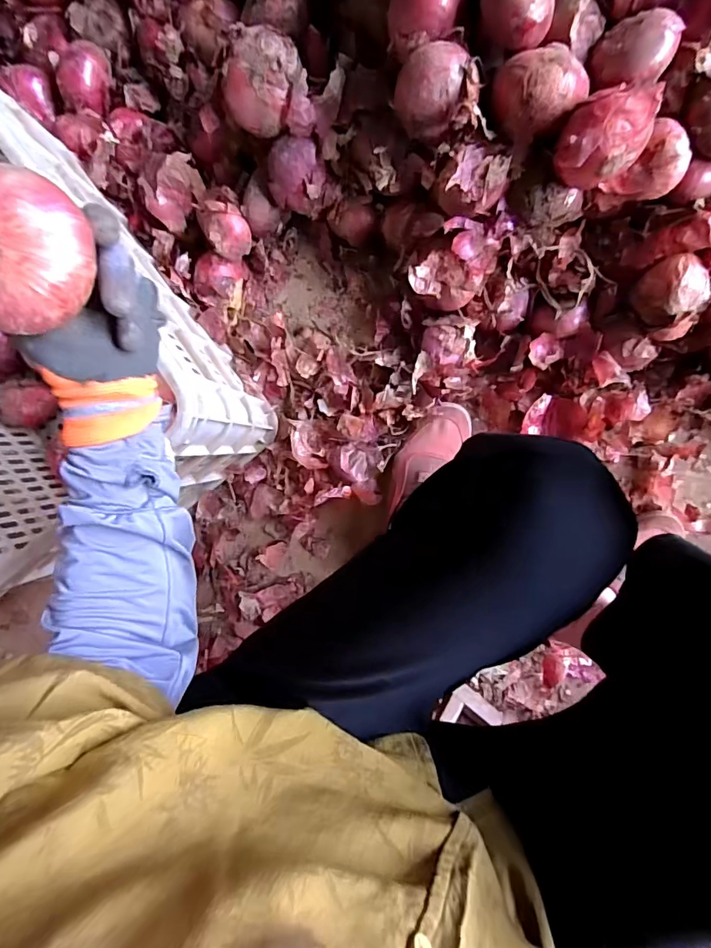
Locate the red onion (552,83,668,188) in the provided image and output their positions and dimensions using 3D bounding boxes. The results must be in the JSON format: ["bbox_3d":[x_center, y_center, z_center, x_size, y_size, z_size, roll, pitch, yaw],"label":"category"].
[{"bbox_3d":[0.243,-0.326,0.467,0.086,0.074,0.064,4,93,8],"label":"red onion"}]

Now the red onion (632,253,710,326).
[{"bbox_3d":[0.362,-0.212,0.547,0.066,0.058,0.066,0,92,8],"label":"red onion"}]

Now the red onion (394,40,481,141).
[{"bbox_3d":[0.083,-0.382,0.488,0.083,0.066,0.069,19,95,7],"label":"red onion"}]

